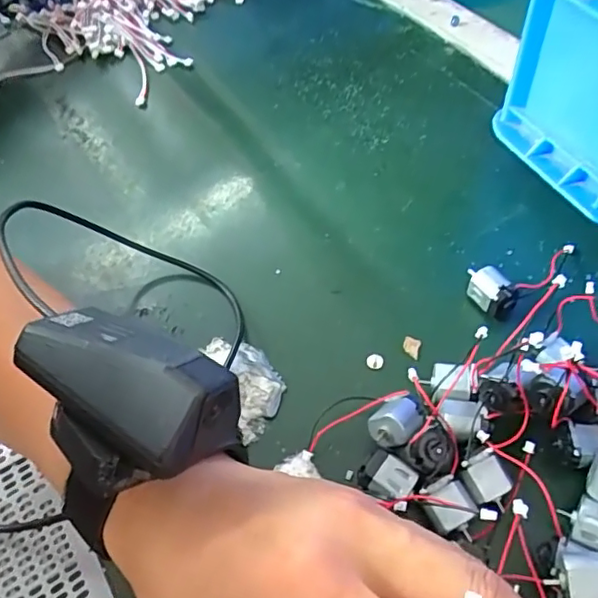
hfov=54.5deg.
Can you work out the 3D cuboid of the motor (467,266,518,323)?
[{"bbox_3d":[0.100,-0.002,0.303,0.015,0.021,0.028,-33,59,-17],"label":"motor"}]

